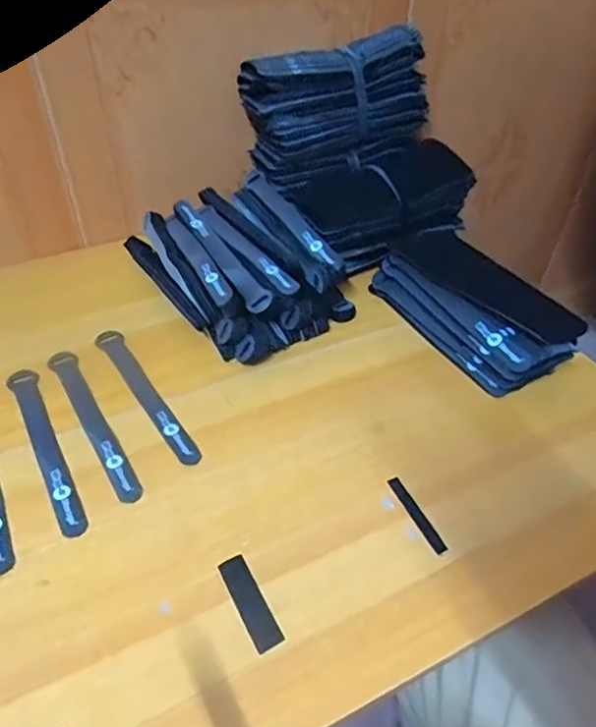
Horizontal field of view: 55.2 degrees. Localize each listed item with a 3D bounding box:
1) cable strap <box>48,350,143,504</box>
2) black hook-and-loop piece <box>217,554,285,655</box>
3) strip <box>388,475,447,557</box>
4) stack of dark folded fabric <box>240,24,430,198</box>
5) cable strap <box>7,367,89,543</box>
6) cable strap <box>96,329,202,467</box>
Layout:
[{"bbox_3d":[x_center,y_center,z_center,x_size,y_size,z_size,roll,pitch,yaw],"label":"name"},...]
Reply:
[{"bbox_3d":[-0.185,0.050,0.512,0.024,0.006,0.194,-24,51,-23],"label":"cable strap"},{"bbox_3d":[-0.033,0.164,0.395,0.020,0.004,0.070,-22,50,-21],"label":"black hook-and-loop piece"},{"bbox_3d":[0.093,0.116,0.445,0.011,0.004,0.071,-18,49,-18],"label":"strip"},{"bbox_3d":[0.046,-0.307,0.682,0.212,0.134,0.092,-16,48,-16],"label":"stack of dark folded fabric"},{"bbox_3d":[-0.218,0.070,0.491,0.025,0.007,0.193,-20,47,-23],"label":"cable strap"},{"bbox_3d":[-0.145,0.026,0.537,0.026,0.005,0.197,-25,51,-23],"label":"cable strap"}]

